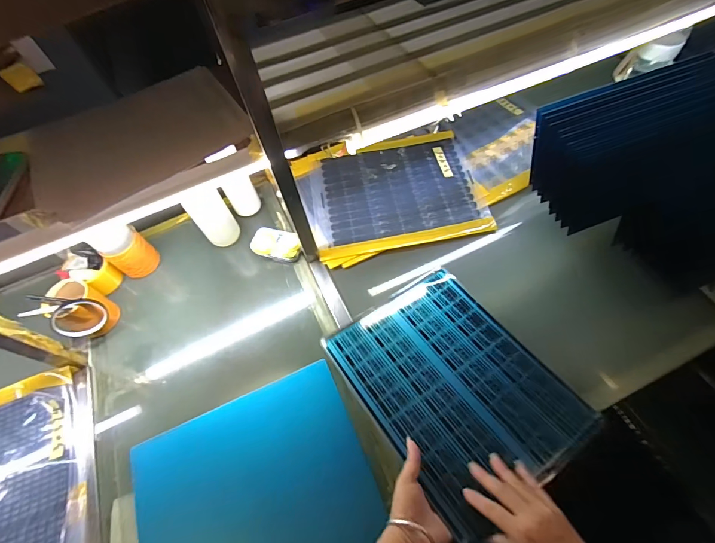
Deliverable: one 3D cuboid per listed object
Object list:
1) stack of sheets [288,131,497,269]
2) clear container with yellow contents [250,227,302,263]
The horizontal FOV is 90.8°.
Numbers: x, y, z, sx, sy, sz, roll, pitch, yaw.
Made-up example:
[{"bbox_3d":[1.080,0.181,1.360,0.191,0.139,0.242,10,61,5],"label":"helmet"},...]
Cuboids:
[{"bbox_3d":[0.072,-0.195,0.866,0.416,0.019,0.349,-13,61,-1],"label":"stack of sheets"},{"bbox_3d":[-0.179,-0.059,0.797,0.117,0.037,0.067,6,55,9],"label":"clear container with yellow contents"}]

